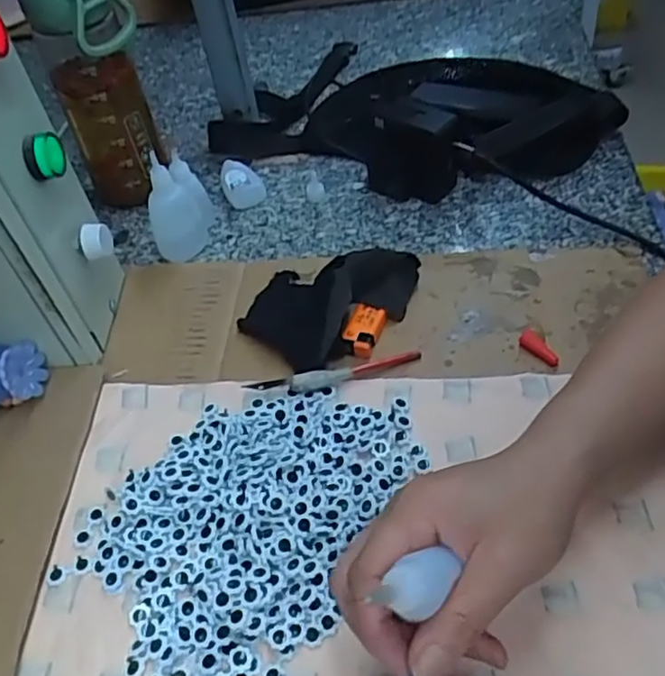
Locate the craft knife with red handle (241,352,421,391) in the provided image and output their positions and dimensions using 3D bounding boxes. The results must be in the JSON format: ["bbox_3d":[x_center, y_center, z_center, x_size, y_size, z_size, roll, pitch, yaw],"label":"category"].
[{"bbox_3d":[0.002,0.023,0.452,0.117,0.010,0.014,-12,47,-5],"label":"craft knife with red handle"}]

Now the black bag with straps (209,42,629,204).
[{"bbox_3d":[0.081,-0.222,0.638,0.347,0.077,0.202,18,52,22],"label":"black bag with straps"}]

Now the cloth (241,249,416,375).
[{"bbox_3d":[-0.008,-0.026,0.484,0.124,0.041,0.096,6,49,14],"label":"cloth"}]

